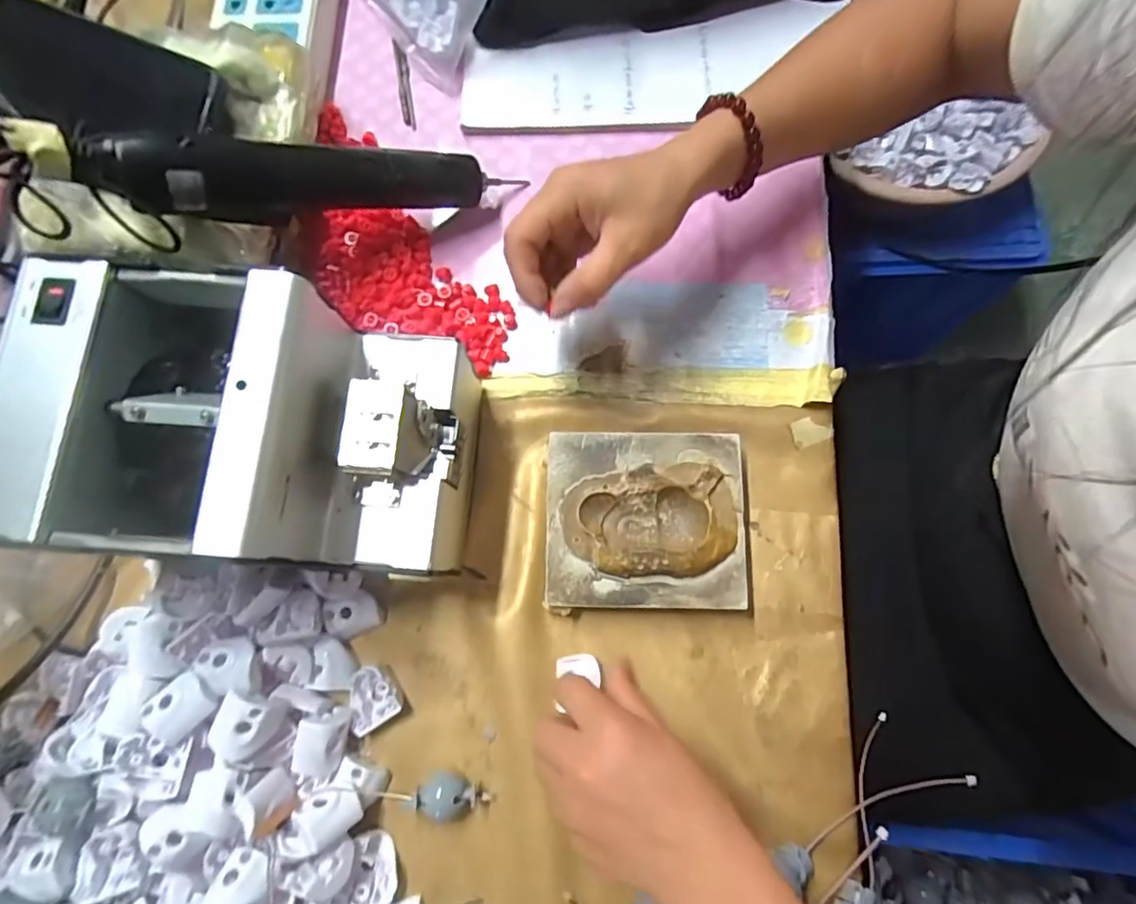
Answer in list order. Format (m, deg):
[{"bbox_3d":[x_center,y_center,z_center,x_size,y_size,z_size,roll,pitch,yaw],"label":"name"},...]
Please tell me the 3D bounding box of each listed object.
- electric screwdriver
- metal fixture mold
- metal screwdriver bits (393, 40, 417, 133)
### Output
[{"bbox_3d":[-0.147,-0.157,0.334,0.247,0.036,0.032,-13,76,-30],"label":"electric screwdriver"},{"bbox_3d":[0.046,0.041,0.348,0.115,0.033,0.102,1,78,1],"label":"metal fixture mold"},{"bbox_3d":[-0.124,-0.280,0.434,0.009,0.005,0.080,-11,78,-1],"label":"metal screwdriver bits"}]

